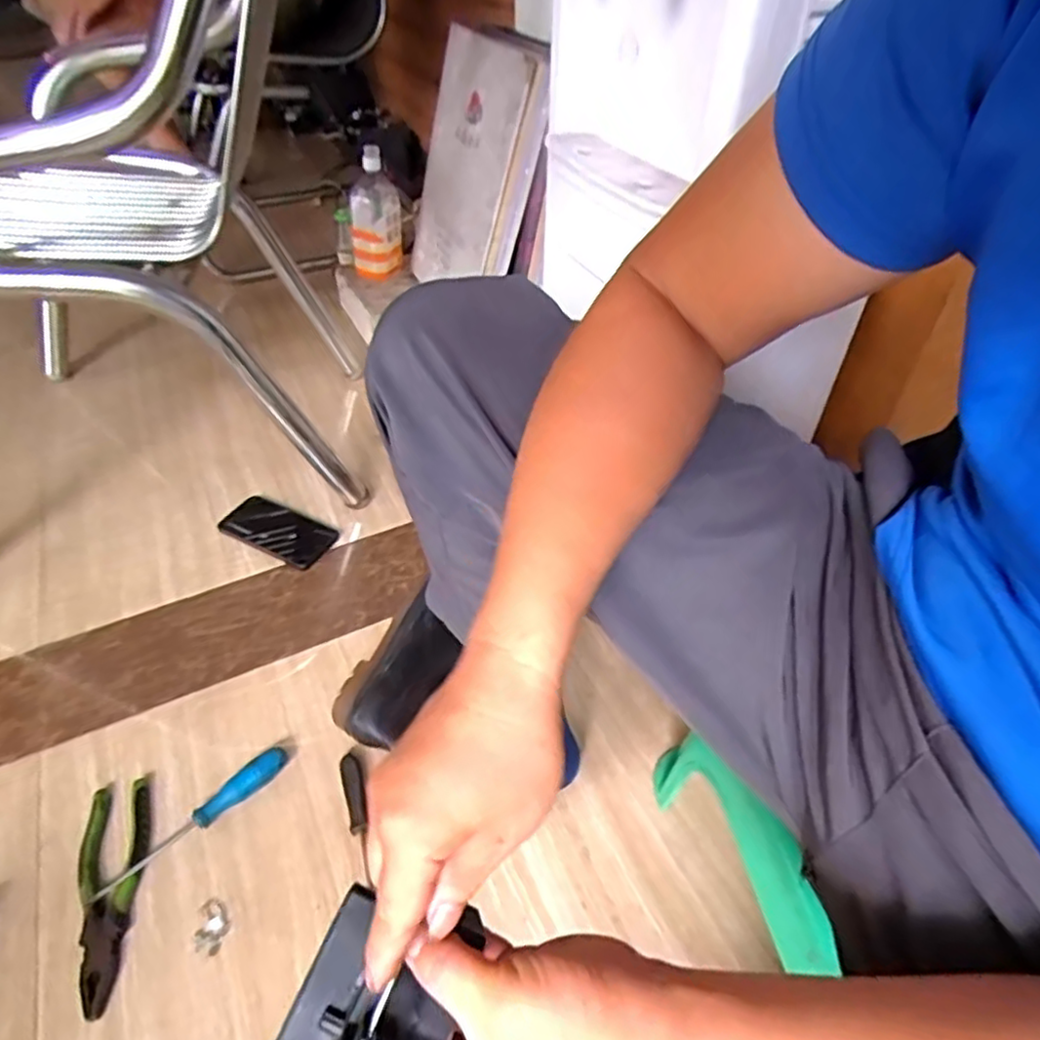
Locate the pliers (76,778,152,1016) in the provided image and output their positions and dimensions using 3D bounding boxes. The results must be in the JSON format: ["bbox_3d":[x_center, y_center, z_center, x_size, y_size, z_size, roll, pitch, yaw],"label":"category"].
[{"bbox_3d":[-0.381,0.340,0.622,0.050,0.020,0.198,-13,47,-14],"label":"pliers"}]

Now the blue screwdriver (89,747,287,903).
[{"bbox_3d":[-0.320,0.297,0.661,0.027,0.027,0.194,34,54,28],"label":"blue screwdriver"}]

